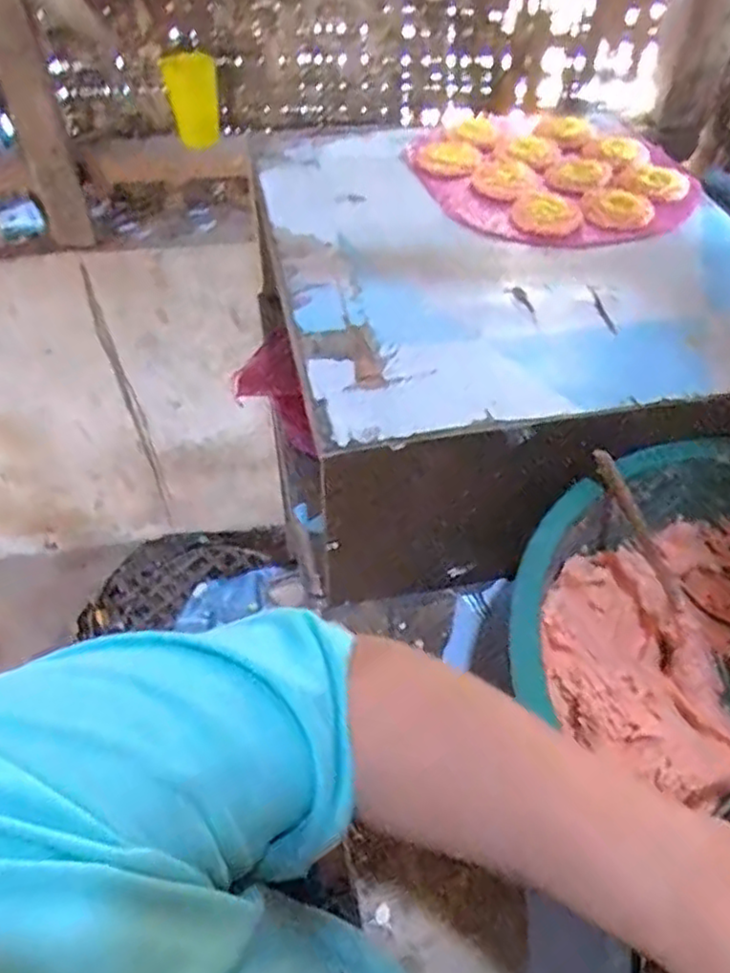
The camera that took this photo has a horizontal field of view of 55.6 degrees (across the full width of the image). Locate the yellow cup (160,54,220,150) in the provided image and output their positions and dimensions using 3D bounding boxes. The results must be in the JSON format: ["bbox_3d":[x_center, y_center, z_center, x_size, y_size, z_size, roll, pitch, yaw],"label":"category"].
[{"bbox_3d":[-0.261,-0.593,1.066,0.077,0.130,0.070,-8,50,-8],"label":"yellow cup"}]

